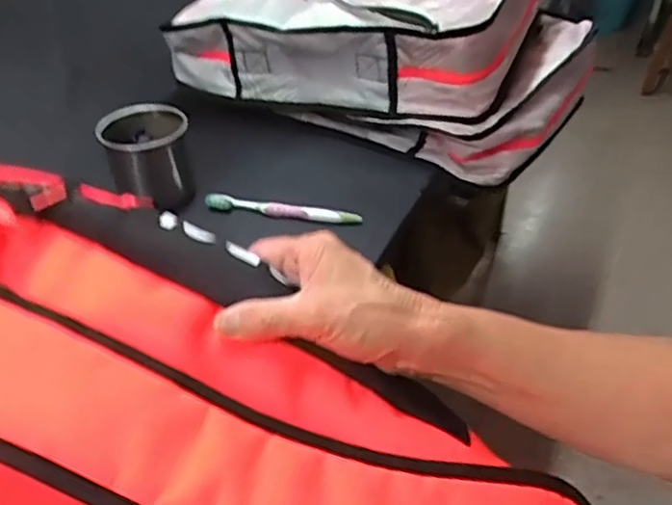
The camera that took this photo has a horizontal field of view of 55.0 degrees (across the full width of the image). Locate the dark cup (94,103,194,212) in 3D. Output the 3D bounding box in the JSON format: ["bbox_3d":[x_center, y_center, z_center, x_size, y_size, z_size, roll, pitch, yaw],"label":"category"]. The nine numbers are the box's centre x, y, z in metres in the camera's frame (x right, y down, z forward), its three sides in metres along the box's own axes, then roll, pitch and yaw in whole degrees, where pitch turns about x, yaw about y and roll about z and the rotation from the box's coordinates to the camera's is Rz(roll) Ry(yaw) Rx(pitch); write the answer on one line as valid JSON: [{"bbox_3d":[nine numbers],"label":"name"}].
[{"bbox_3d":[-0.226,-0.115,0.784,0.099,0.101,0.087,-7,38,-6],"label":"dark cup"}]

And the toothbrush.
[{"bbox_3d":[-0.065,-0.051,0.765,0.188,0.023,0.011,6,38,11],"label":"toothbrush"}]

